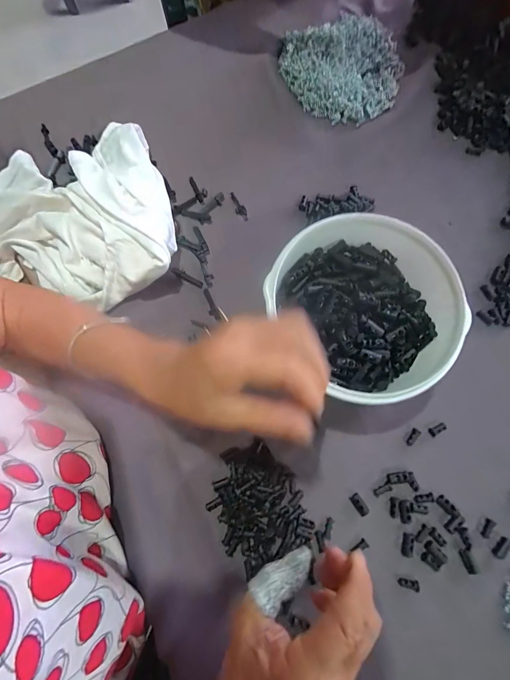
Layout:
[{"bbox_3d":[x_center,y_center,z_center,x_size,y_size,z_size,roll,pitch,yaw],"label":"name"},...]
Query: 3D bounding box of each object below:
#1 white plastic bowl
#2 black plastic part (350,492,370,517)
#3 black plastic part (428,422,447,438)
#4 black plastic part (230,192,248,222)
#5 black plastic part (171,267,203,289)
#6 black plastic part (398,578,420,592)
[{"bbox_3d":[0.093,-0.024,0.302,0.156,0.073,0.162,-35,80,-8],"label":"white plastic bowl"},{"bbox_3d":[0.097,0.152,0.296,0.010,0.006,0.020,-33,79,-8],"label":"black plastic part"},{"bbox_3d":[0.177,0.087,0.310,0.018,0.004,0.009,-22,78,-4],"label":"black plastic part"},{"bbox_3d":[-0.019,-0.156,0.373,0.011,0.007,0.039,-20,77,-3],"label":"black plastic part"},{"bbox_3d":[-0.074,-0.068,0.350,0.039,0.005,0.009,30,79,8],"label":"black plastic part"},{"bbox_3d":[0.134,0.212,0.279,0.017,0.004,0.007,11,78,4],"label":"black plastic part"}]

